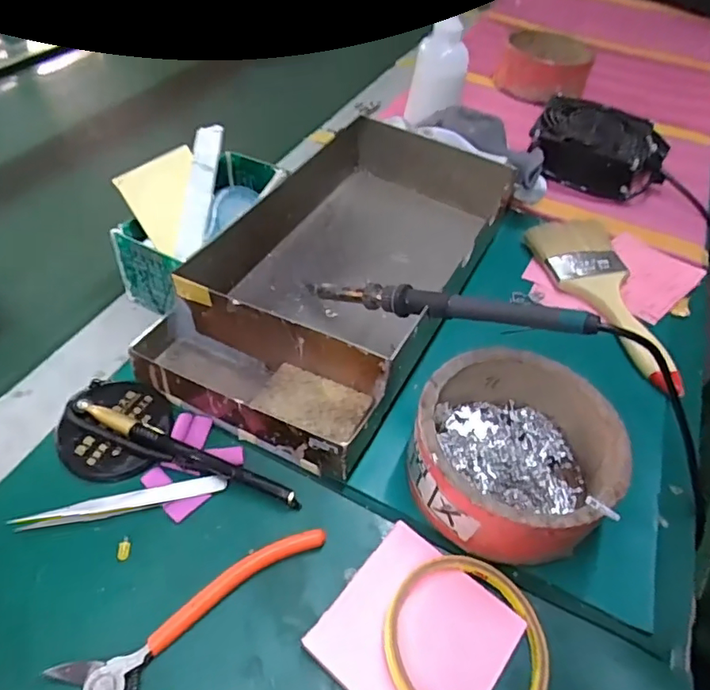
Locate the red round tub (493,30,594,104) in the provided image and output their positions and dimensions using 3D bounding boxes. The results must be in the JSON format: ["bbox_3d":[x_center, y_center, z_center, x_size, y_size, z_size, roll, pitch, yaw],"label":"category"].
[{"bbox_3d":[0.254,-0.374,0.749,0.113,0.066,0.113,3,48,-3],"label":"red round tub"}]

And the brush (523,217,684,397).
[{"bbox_3d":[0.219,-0.043,0.469,0.065,0.023,0.190,-10,50,-14],"label":"brush"}]

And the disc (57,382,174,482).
[{"bbox_3d":[-0.150,0.052,0.352,0.064,0.009,0.066,6,55,-9],"label":"disc"}]

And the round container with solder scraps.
[{"bbox_3d":[0.096,0.065,0.340,0.117,0.050,0.120,3,48,-3],"label":"round container with solder scraps"}]

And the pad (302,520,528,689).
[{"bbox_3d":[0.032,0.150,0.289,0.085,0.012,0.084,33,53,23],"label":"pad"}]

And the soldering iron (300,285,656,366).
[{"bbox_3d":[0.058,-0.024,0.361,0.225,0.019,0.017,11,44,33],"label":"soldering iron"}]

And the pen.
[{"bbox_3d":[-0.104,0.067,0.342,0.148,0.018,0.013,20,49,13],"label":"pen"}]

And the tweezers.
[{"bbox_3d":[-0.134,0.091,0.326,0.114,0.009,0.013,-10,50,-14],"label":"tweezers"}]

